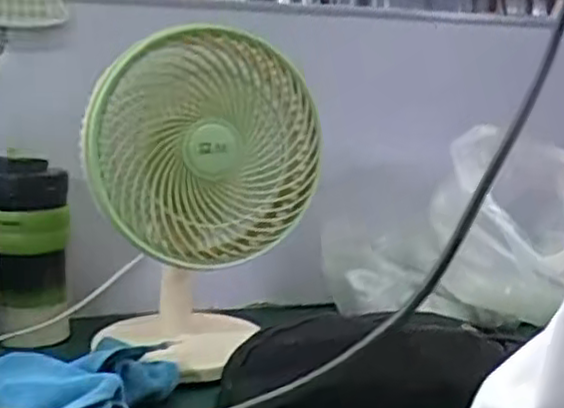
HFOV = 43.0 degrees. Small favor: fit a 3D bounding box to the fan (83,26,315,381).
[{"bbox_3d":[-0.074,-0.004,0.732,0.203,0.319,0.186,2,8,-1],"label":"fan"}]

